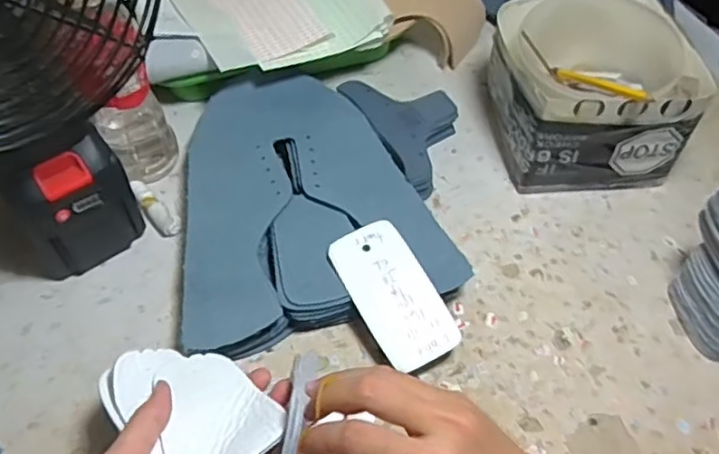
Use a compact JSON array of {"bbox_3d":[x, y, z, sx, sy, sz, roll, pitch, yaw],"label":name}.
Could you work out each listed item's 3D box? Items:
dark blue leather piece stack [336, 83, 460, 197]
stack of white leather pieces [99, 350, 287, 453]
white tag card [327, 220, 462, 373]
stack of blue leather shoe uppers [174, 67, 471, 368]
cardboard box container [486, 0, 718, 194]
[{"bbox_3d":[0.048,-0.086,0.556,0.082,0.032,0.129,-23,57,-17],"label":"dark blue leather piece stack"},{"bbox_3d":[-0.089,0.095,0.342,0.068,0.014,0.106,-21,37,-39],"label":"stack of white leather pieces"},{"bbox_3d":[0.023,0.045,0.435,0.052,0.004,0.103,-28,72,-10],"label":"white tag card"},{"bbox_3d":[-0.057,-0.035,0.492,0.192,0.022,0.246,-18,63,-13],"label":"stack of blue leather shoe uppers"},{"bbox_3d":[0.185,-0.125,0.529,0.139,0.089,0.166,-8,54,-7],"label":"cardboard box container"}]

